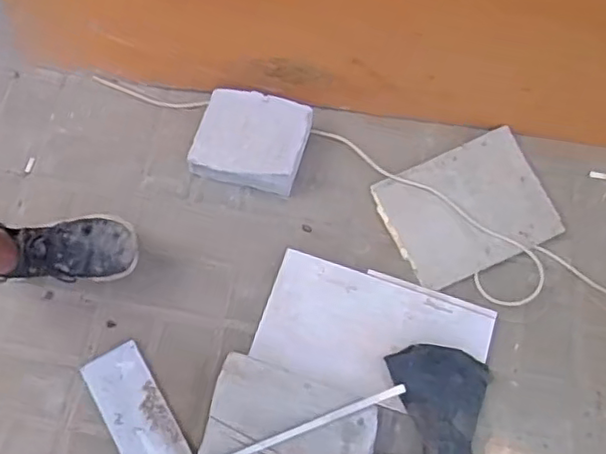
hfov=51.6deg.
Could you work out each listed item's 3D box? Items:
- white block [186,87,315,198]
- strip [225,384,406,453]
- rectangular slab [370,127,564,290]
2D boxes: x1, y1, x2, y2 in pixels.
[{"bbox_3d":[-0.095,-0.165,1.210,0.199,0.104,0.164,15,69,4],"label":"white block"},{"bbox_3d":[-0.018,0.328,0.999,0.390,0.017,0.015,-19,70,-9],"label":"strip"},{"bbox_3d":[0.317,-0.039,1.207,0.303,0.016,0.240,-23,71,-10],"label":"rectangular slab"}]

